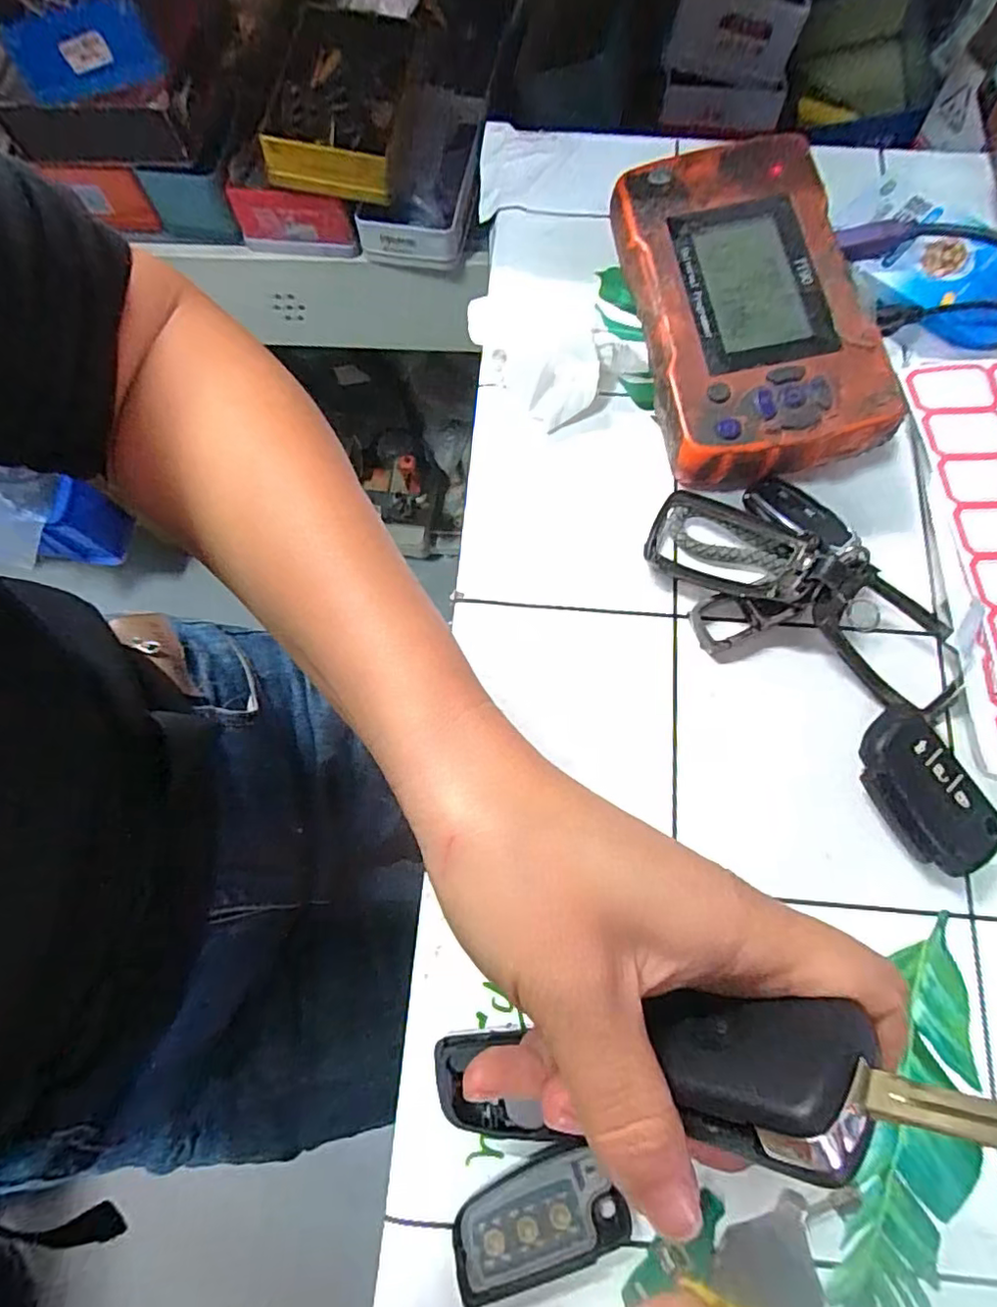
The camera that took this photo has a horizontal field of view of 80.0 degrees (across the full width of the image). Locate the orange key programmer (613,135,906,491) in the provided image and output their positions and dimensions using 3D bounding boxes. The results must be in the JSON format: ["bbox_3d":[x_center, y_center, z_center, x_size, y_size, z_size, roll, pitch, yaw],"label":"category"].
[{"bbox_3d":[0.118,-0.169,0.296,0.096,0.041,0.174,-8,74,-1],"label":"orange key programmer"}]

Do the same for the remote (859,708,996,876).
[{"bbox_3d":[0.175,0.057,0.246,0.038,0.019,0.064,-30,76,-7],"label":"remote"}]

